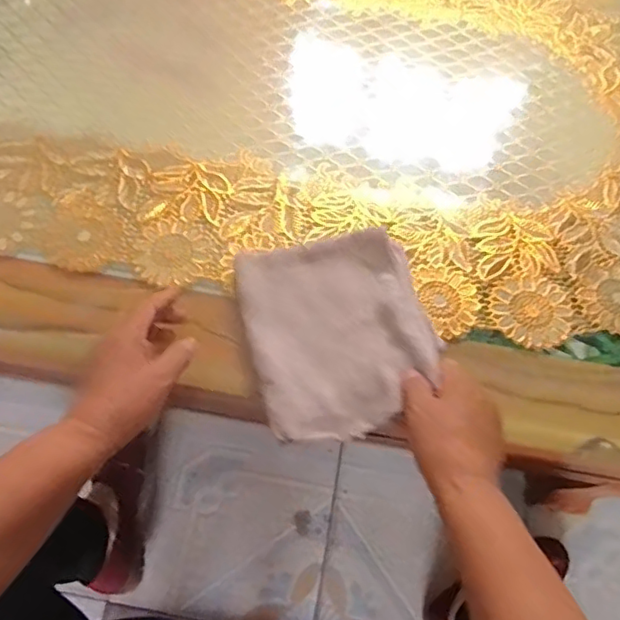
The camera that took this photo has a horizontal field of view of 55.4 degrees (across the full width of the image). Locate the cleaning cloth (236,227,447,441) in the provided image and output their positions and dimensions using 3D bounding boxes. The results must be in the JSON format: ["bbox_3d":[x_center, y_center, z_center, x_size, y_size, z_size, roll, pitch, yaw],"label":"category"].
[{"bbox_3d":[0.024,0.014,0.522,0.152,0.038,0.183,-12,67,-7],"label":"cleaning cloth"}]

